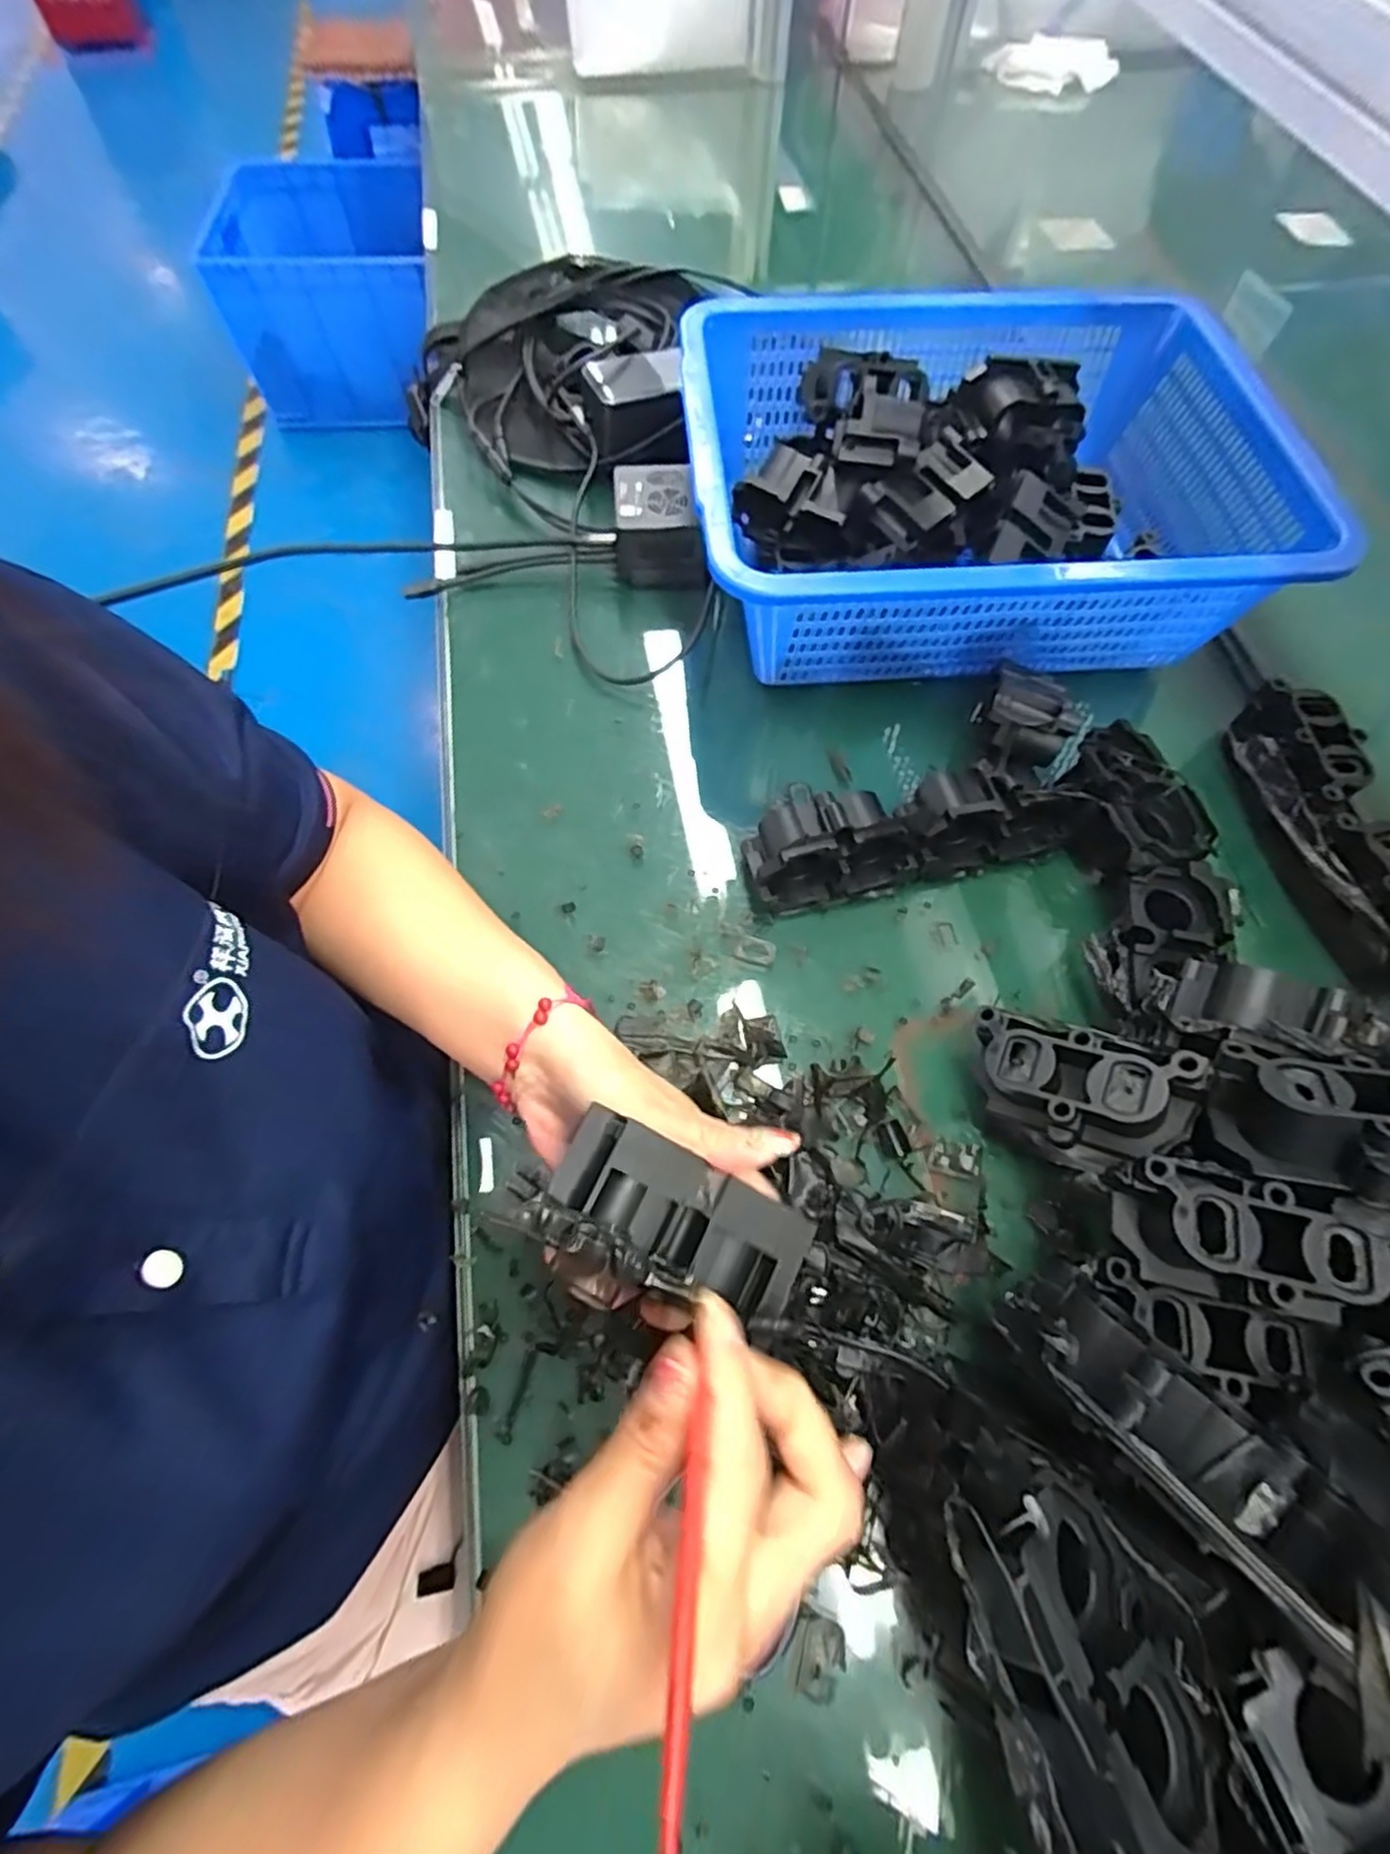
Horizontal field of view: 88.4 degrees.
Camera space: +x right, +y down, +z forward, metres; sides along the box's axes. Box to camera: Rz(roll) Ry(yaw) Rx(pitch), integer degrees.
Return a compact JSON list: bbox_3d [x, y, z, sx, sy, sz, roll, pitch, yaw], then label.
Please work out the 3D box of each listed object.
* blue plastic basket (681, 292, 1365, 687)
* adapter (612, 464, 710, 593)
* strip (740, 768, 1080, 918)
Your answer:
[{"bbox_3d":[0.197,-0.310,0.515,0.384,0.108,0.301,-3,65,-3],"label":"blue plastic basket"},{"bbox_3d":[-0.027,-0.310,0.558,0.069,0.052,0.074,0,65,-2],"label":"adapter"},{"bbox_3d":[0.130,-0.059,0.442,0.196,0.055,0.056,-11,66,-7],"label":"strip"}]

